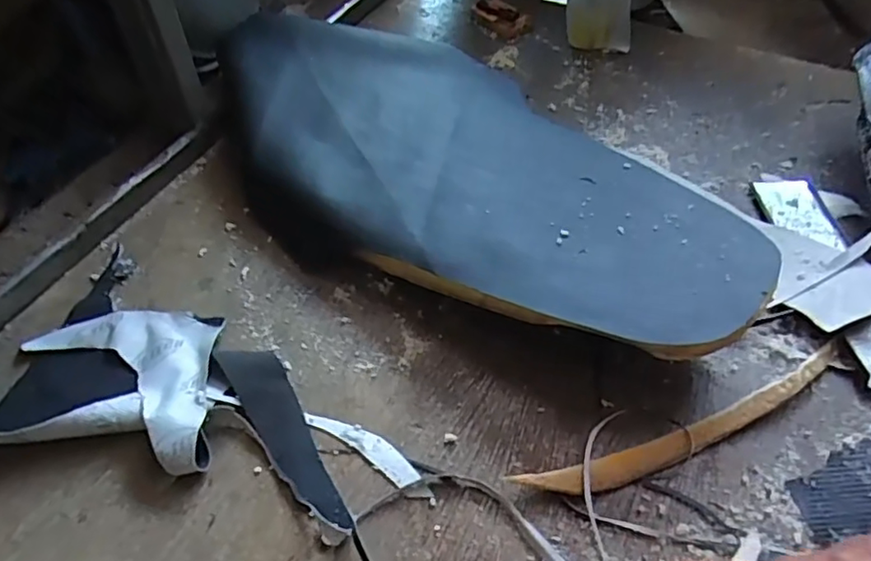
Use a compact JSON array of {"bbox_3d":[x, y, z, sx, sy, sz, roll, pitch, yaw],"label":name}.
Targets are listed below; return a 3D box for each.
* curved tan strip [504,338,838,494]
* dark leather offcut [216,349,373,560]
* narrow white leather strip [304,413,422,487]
[{"bbox_3d":[0.238,0.131,0.541,0.349,0.026,0.040,-17,52,-15],"label":"curved tan strip"},{"bbox_3d":[-0.116,0.151,0.520,0.046,0.025,0.253,-28,56,-23],"label":"dark leather offcut"},{"bbox_3d":[-0.065,0.146,0.538,0.116,0.004,0.026,27,54,20],"label":"narrow white leather strip"}]

